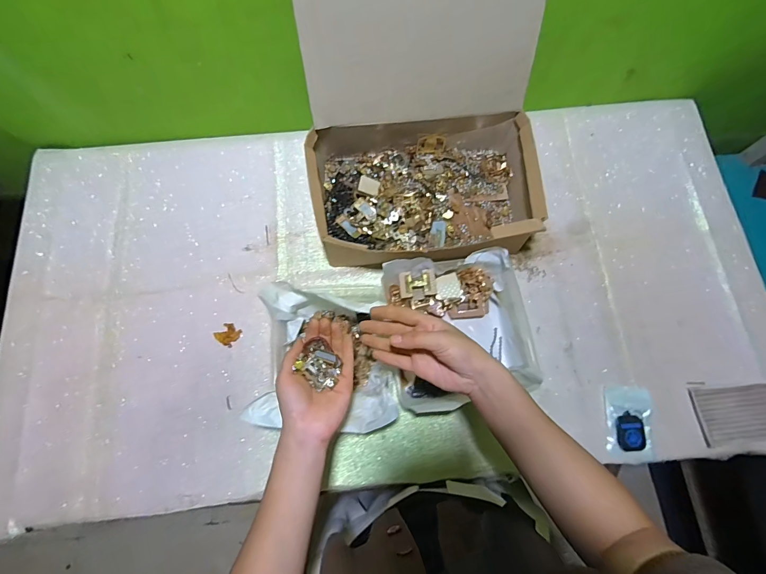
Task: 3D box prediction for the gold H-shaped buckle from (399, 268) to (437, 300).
[{"bbox_3d":[0.051,-0.003,0.556,0.052,0.015,0.040,-7,74,-3],"label":"gold H-shaped buckle"}]

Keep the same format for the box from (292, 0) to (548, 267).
[{"bbox_3d":[0.057,-0.206,0.524,0.333,0.269,0.313,-4,74,-2],"label":"box"}]

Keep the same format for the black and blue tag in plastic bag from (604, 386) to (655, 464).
[{"bbox_3d":[0.364,0.202,0.553,0.063,0.017,0.104,5,74,1],"label":"black and blue tag in plastic bag"}]

